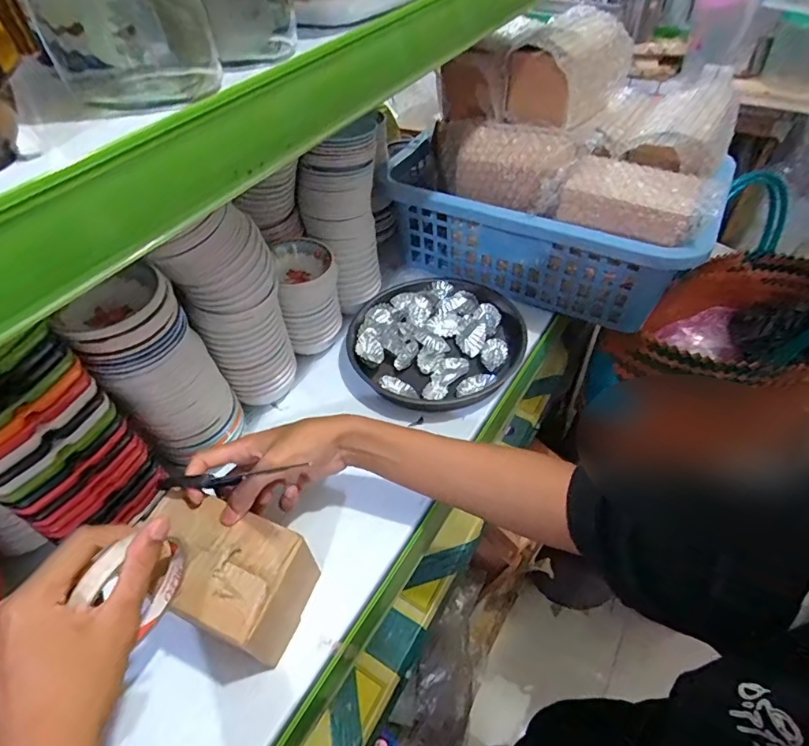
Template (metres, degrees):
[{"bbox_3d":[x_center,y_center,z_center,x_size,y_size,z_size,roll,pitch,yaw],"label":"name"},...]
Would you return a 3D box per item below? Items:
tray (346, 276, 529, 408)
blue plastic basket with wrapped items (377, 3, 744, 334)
[{"bbox_3d":[0.042,-0.048,0.614,0.209,0.033,0.219,-2,48,2],"label":"tray"},{"bbox_3d":[0.191,-0.269,0.630,0.393,0.268,0.260,24,54,22],"label":"blue plastic basket with wrapped items"}]

